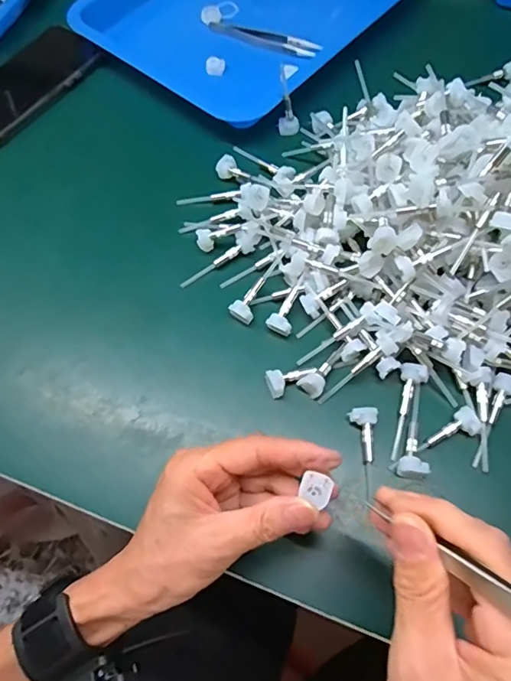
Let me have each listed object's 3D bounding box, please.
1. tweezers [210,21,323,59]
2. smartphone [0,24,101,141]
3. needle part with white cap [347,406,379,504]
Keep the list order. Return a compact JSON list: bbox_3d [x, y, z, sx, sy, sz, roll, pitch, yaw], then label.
[{"bbox_3d":[0.009,-0.312,0.524,0.121,0.013,0.018,21,68,13],"label":"tweezers"},{"bbox_3d":[-0.233,-0.256,0.512,0.086,0.012,0.161,36,74,21],"label":"smartphone"},{"bbox_3d":[0.073,0.074,0.337,0.018,0.008,0.058,-1,79,3],"label":"needle part with white cap"}]

